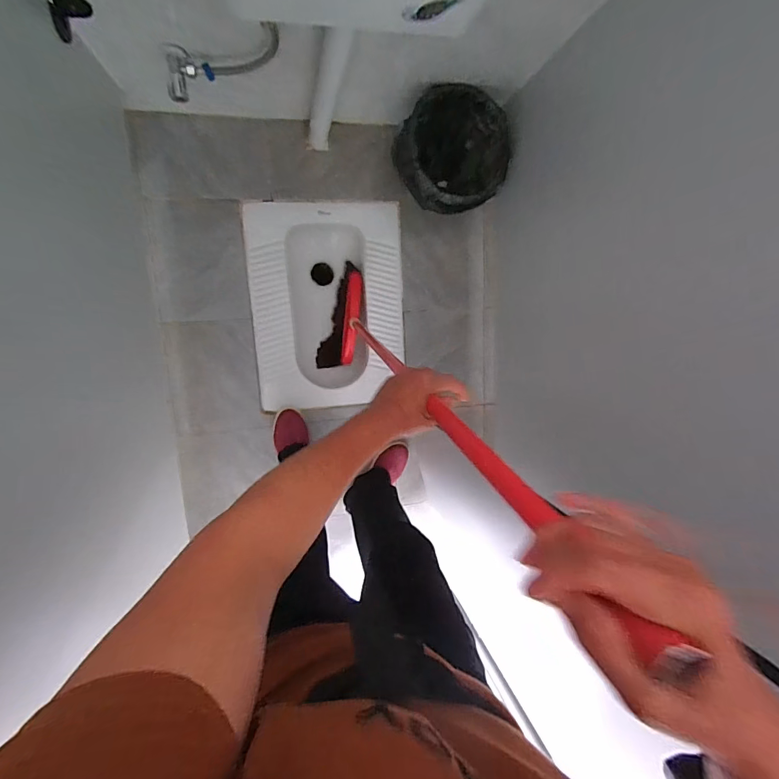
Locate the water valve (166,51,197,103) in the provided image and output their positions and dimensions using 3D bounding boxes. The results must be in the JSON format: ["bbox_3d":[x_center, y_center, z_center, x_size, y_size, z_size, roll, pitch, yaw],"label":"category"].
[{"bbox_3d":[-0.401,-0.597,0.787,0.056,0.036,0.078,1,94,-8],"label":"water valve"}]

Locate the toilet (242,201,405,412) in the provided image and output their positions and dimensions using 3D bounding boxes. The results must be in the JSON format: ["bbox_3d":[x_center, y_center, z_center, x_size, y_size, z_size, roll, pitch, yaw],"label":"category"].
[{"bbox_3d":[-0.182,-0.240,1.257,0.435,0.198,0.575,-3,94,-8],"label":"toilet"}]

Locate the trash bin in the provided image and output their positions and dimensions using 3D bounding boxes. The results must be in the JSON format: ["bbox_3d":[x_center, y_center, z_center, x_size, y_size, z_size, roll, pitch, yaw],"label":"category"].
[{"bbox_3d":[0.141,-0.587,1.086,0.262,0.254,0.272,-1,94,-8],"label":"trash bin"}]

